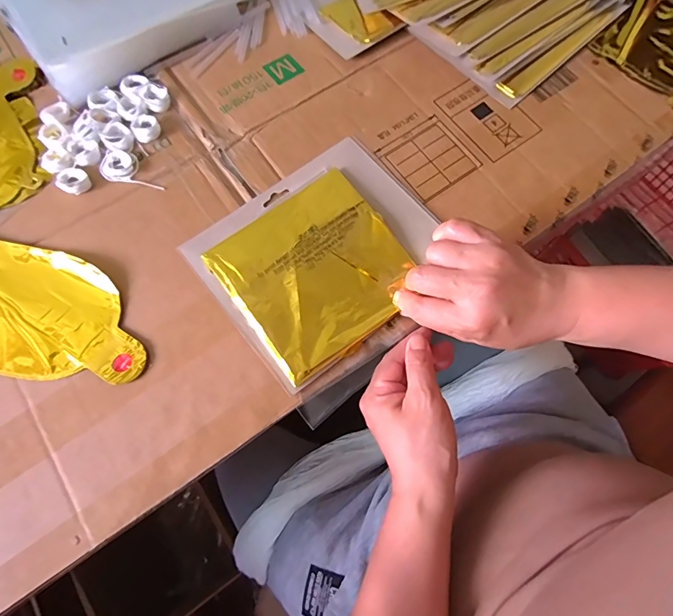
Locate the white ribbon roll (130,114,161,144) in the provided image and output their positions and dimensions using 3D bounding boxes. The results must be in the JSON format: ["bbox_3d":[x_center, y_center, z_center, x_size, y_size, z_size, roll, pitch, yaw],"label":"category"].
[{"bbox_3d":[-0.184,-0.174,0.398,0.025,0.008,0.028,-39,75,-11],"label":"white ribbon roll"}]

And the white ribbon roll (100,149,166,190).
[{"bbox_3d":[-0.191,-0.132,0.391,0.067,0.004,0.031,12,72,5],"label":"white ribbon roll"}]

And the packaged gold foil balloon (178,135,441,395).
[{"bbox_3d":[-0.011,-0.052,0.358,0.192,0.015,0.162,-39,75,-11],"label":"packaged gold foil balloon"}]

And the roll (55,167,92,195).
[{"bbox_3d":[-0.243,-0.118,0.379,0.026,0.011,0.028,0,72,1],"label":"roll"}]

